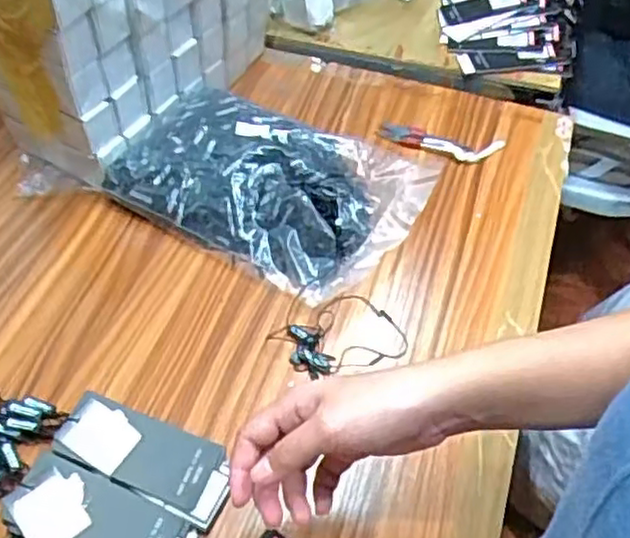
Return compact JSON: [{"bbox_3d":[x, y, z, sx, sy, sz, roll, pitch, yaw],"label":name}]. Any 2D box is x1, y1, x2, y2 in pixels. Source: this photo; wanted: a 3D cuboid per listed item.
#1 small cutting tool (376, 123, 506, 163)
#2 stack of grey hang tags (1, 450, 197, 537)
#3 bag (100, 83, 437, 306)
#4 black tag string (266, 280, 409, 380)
[{"bbox_3d":[0.132,-0.133,0.737,0.131,0.015,0.036,10,52,6],"label":"small cutting tool"},{"bbox_3d":[-0.141,0.175,0.466,0.129,0.024,0.058,24,54,1],"label":"stack of grey hang tags"},{"bbox_3d":[-0.038,-0.089,0.658,0.267,0.063,0.187,26,55,18],"label":"bag"},{"bbox_3d":[0.021,0.054,0.577,0.102,0.014,0.087,24,54,17],"label":"black tag string"}]

